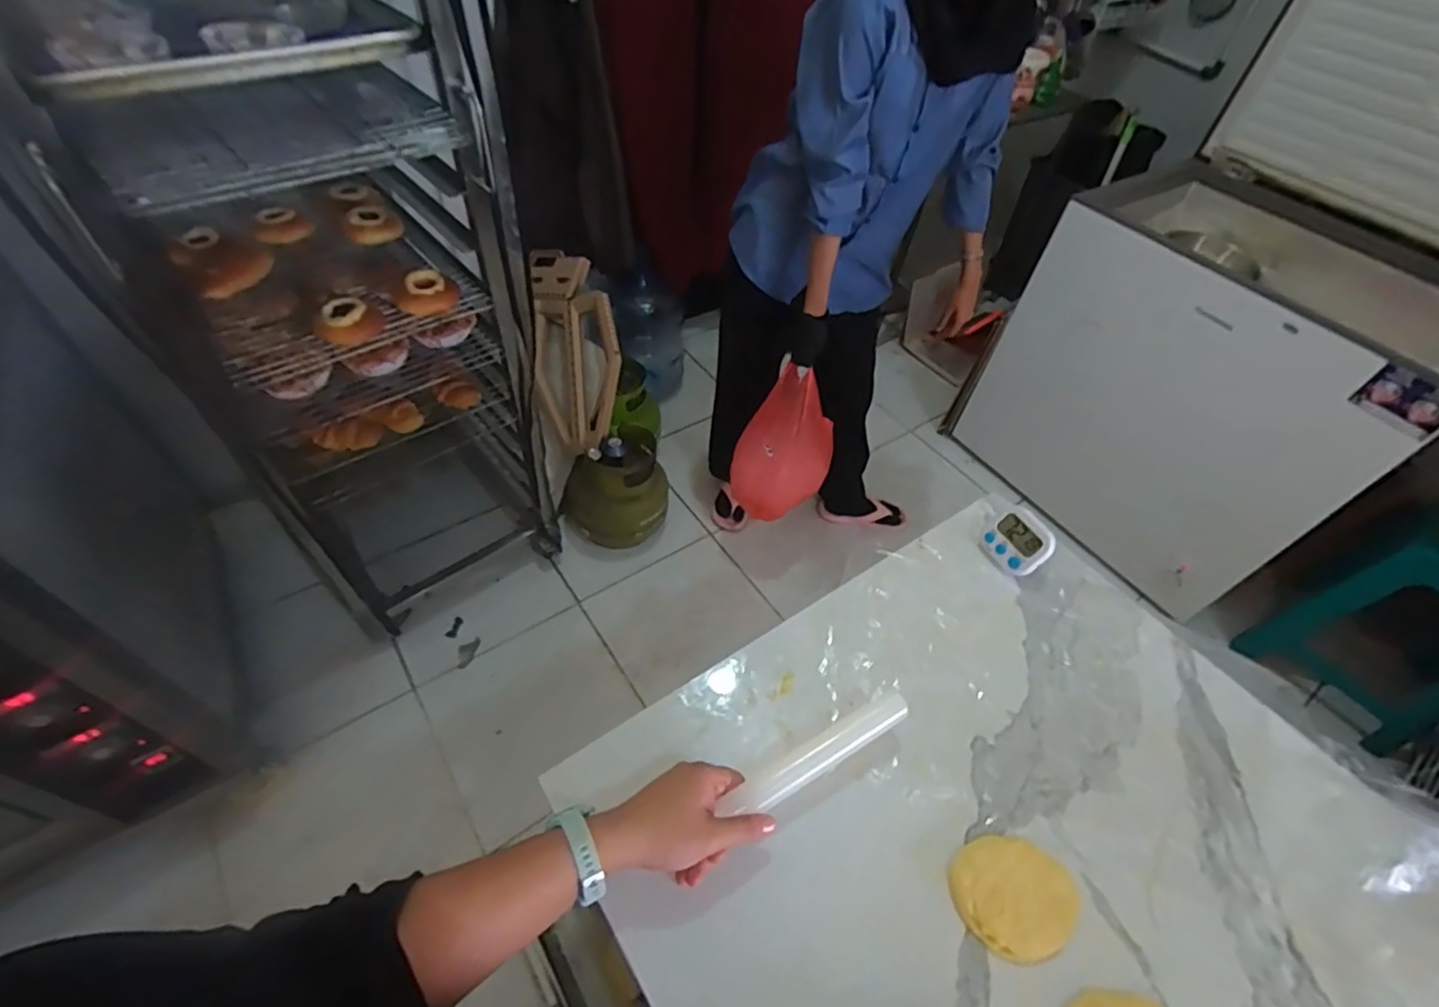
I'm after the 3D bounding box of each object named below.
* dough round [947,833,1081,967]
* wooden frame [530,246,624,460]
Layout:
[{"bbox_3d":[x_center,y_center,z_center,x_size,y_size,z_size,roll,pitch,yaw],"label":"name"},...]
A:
[{"bbox_3d":[0.227,0.298,0.475,0.091,0.018,0.078,-4,50,-9],"label":"dough round"},{"bbox_3d":[-0.365,-0.369,1.539,0.215,0.480,0.212,-9,8,-13],"label":"wooden frame"}]

